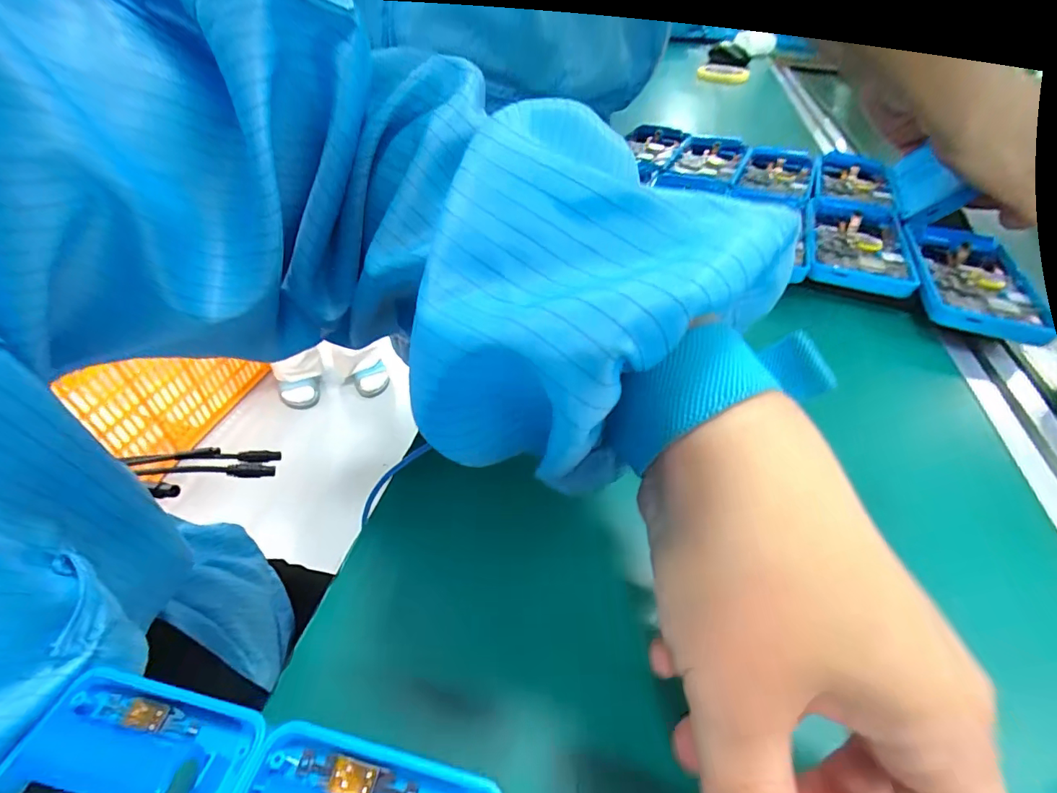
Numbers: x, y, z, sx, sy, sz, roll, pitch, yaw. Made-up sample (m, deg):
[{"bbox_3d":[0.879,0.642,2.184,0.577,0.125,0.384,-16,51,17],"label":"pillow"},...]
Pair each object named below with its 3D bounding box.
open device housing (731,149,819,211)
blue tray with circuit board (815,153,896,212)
[{"bbox_3d":[0.254,-0.229,0.468,0.071,0.011,0.157,22,48,17],"label":"open device housing"},{"bbox_3d":[0.324,-0.213,0.454,0.066,0.013,0.115,21,48,17],"label":"blue tray with circuit board"}]

